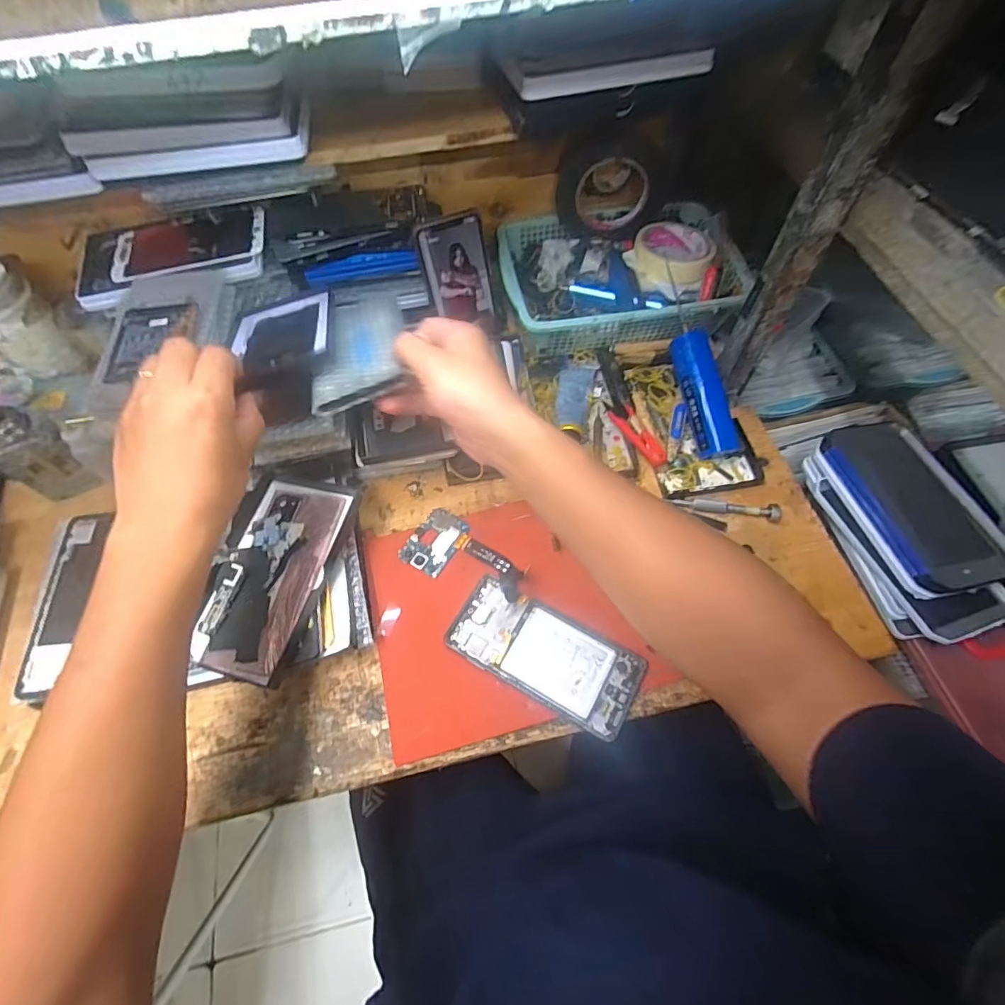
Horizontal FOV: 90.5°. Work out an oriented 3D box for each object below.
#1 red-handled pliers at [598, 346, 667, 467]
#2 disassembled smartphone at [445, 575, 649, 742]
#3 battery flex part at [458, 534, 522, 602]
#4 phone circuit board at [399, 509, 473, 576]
[{"bbox_3d":[0.134,-0.110,0.549,0.037,0.013,0.166,-12,62,-6],"label":"red-handled pliers"},{"bbox_3d":[0.036,0.131,0.433,0.162,0.015,0.077,26,65,14],"label":"disassembled smartphone"},{"bbox_3d":[-0.009,0.057,0.471,0.026,0.015,0.090,-37,62,-17],"label":"battery flex part"},{"bbox_3d":[-0.064,0.039,0.492,0.051,0.004,0.066,31,66,17],"label":"phone circuit board"}]

